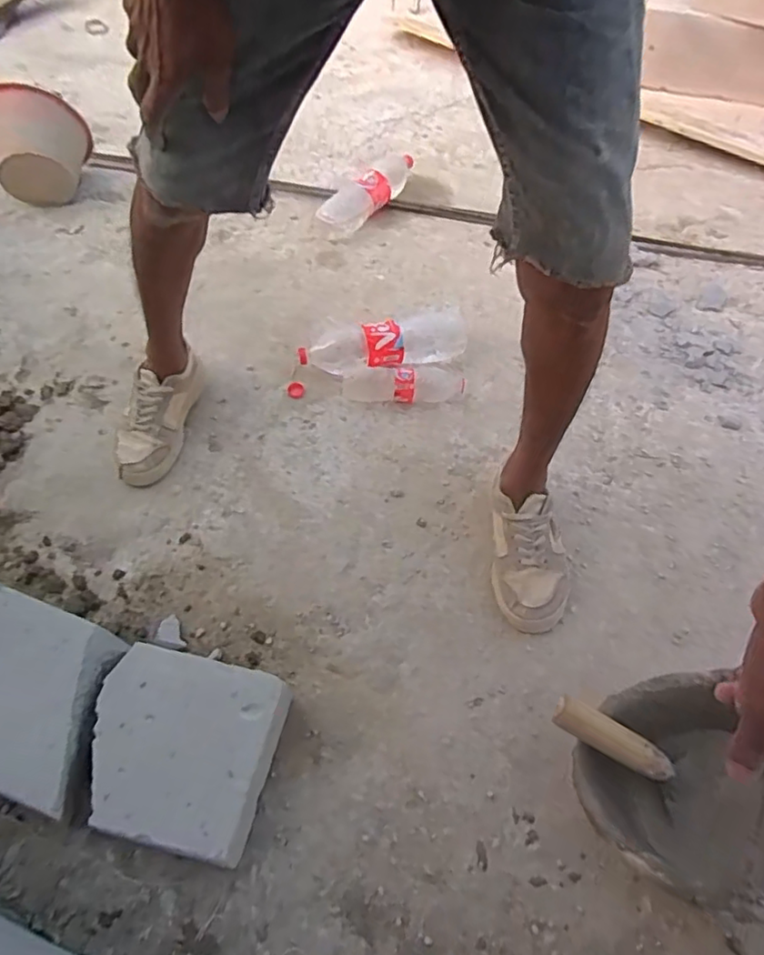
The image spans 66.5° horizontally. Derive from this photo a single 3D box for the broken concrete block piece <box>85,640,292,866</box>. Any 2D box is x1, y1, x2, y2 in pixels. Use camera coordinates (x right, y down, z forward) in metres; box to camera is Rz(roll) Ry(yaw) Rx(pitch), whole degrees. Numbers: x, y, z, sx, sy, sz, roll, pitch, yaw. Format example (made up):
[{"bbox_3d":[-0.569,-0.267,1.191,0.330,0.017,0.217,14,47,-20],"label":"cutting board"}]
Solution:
[{"bbox_3d":[-0.236,0.323,0.699,0.198,0.084,0.199,11,55,7],"label":"broken concrete block piece"}]

